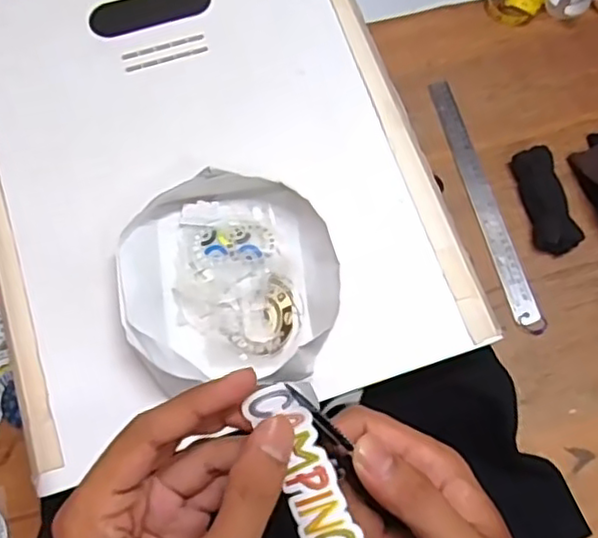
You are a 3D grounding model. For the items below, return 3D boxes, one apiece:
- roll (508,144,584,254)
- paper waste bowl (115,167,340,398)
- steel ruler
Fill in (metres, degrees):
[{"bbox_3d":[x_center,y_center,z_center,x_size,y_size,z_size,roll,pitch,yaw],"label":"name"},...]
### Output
[{"bbox_3d":[0.287,-0.081,0.759,0.043,0.030,0.127,-11,70,-5],"label":"roll"},{"bbox_3d":[-0.059,0.009,0.534,0.177,0.045,0.170,0,69,-1],"label":"paper waste bowl"},{"bbox_3d":[0.219,-0.084,0.774,0.029,0.009,0.333,-16,70,2],"label":"steel ruler"}]

